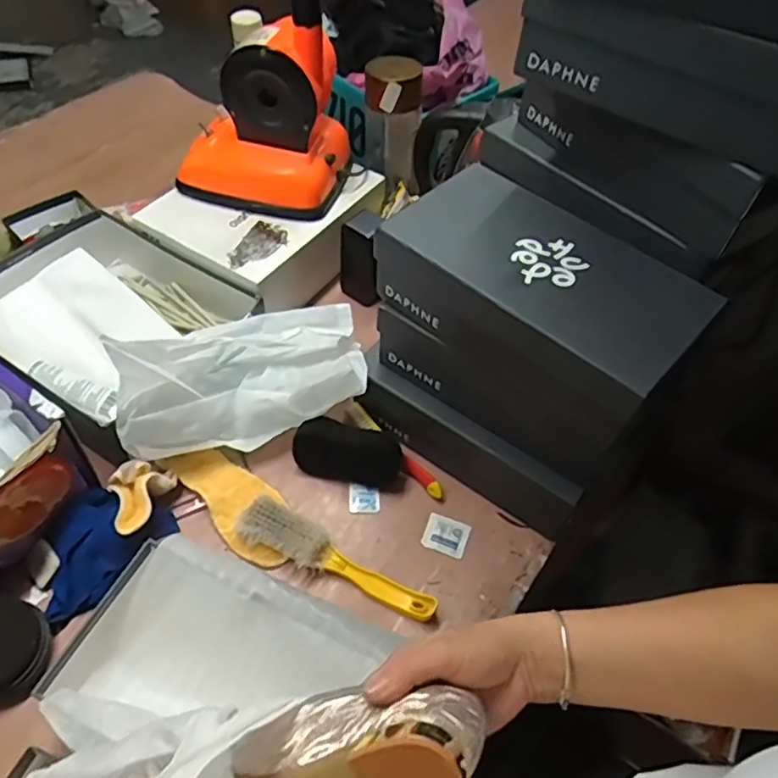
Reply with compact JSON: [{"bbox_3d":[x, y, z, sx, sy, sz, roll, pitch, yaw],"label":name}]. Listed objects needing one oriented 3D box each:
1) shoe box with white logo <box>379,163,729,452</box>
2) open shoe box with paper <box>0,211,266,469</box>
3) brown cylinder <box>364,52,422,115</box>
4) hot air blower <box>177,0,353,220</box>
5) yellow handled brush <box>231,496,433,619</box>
[{"bbox_3d":[0.147,-0.092,0.644,0.292,0.100,0.157,39,59,23],"label":"shoe box with white logo"},{"bbox_3d":[-0.370,-0.085,0.843,0.338,0.093,0.262,33,57,19],"label":"open shoe box with paper"},{"bbox_3d":[0.006,-0.440,0.925,0.068,0.063,0.064,2,52,-3],"label":"brown cylinder"},{"bbox_3d":[-0.169,-0.441,0.754,0.231,0.505,0.128,10,52,3],"label":"hot air blower"},{"bbox_3d":[-0.055,0.181,0.690,0.230,0.040,0.050,21,54,12],"label":"yellow handled brush"}]

